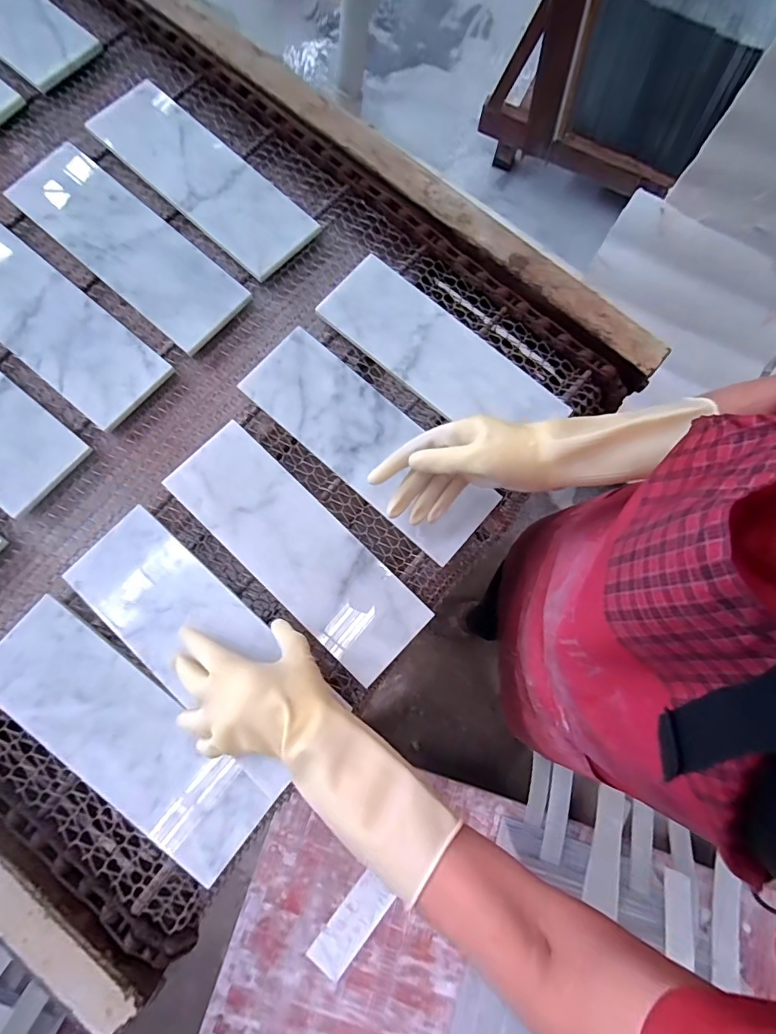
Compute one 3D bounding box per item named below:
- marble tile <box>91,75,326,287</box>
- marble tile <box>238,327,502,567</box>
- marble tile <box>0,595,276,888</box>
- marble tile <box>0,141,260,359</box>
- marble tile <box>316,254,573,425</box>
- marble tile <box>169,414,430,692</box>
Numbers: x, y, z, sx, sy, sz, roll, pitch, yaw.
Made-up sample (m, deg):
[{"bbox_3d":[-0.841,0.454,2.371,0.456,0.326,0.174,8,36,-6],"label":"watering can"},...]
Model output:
[{"bbox_3d":[-0.241,-0.445,0.595,0.333,0.018,0.110,43,80,7],"label":"marble tile"},{"bbox_3d":[-0.022,-0.088,0.528,0.309,0.018,0.104,41,81,7],"label":"marble tile"},{"bbox_3d":[-0.262,0.215,0.457,0.311,0.019,0.109,37,81,7],"label":"marble tile"},{"bbox_3d":[-0.317,-0.340,0.565,0.329,0.016,0.115,41,80,6],"label":"marble tile"},{"bbox_3d":[0.065,-0.196,0.552,0.294,0.013,0.114,40,78,5],"label":"marble tile"},{"bbox_3d":[-0.097,0.034,0.500,0.306,0.018,0.107,43,82,7],"label":"marble tile"}]

